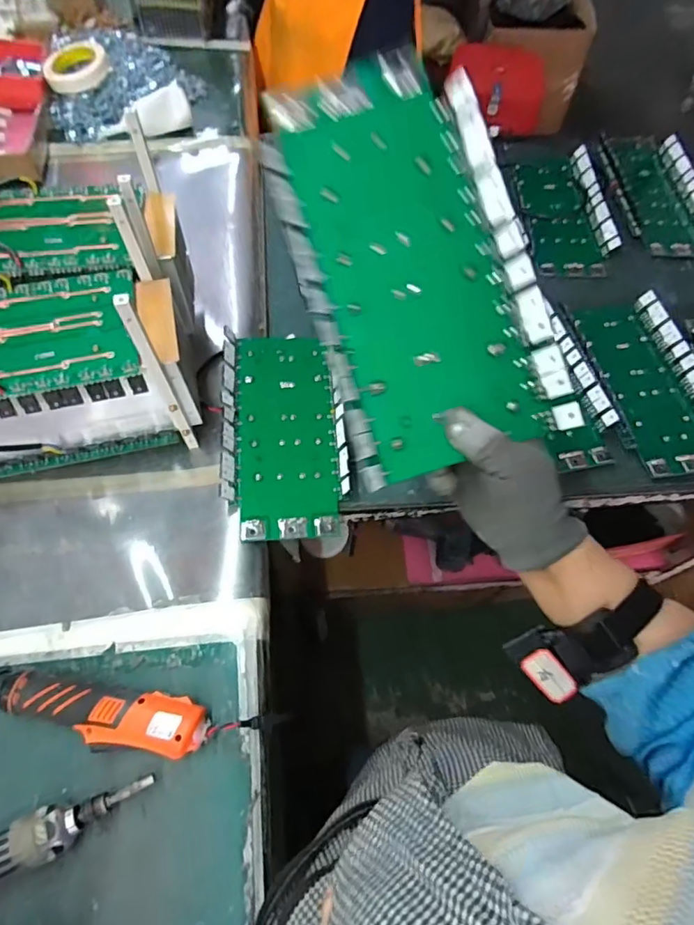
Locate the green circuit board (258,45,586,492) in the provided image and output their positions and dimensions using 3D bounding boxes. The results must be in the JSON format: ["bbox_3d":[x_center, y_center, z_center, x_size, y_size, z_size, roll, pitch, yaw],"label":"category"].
[{"bbox_3d":[0.043,-0.139,0.365,0.149,0.038,0.281,-18,90,5],"label":"green circuit board"}]

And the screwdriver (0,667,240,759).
[{"bbox_3d":[-0.265,0.232,0.496,0.324,0.040,0.054,8,62,1],"label":"screwdriver"}]

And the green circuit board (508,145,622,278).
[{"bbox_3d":[0.359,-0.420,0.879,0.161,0.030,0.280,-5,62,-7],"label":"green circuit board"}]

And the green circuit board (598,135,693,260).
[{"bbox_3d":[0.536,-0.481,0.921,0.144,0.056,0.330,1,62,-8],"label":"green circuit board"}]

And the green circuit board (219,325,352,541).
[{"bbox_3d":[-0.079,-0.042,0.655,0.142,0.041,0.284,-3,62,-5],"label":"green circuit board"}]

